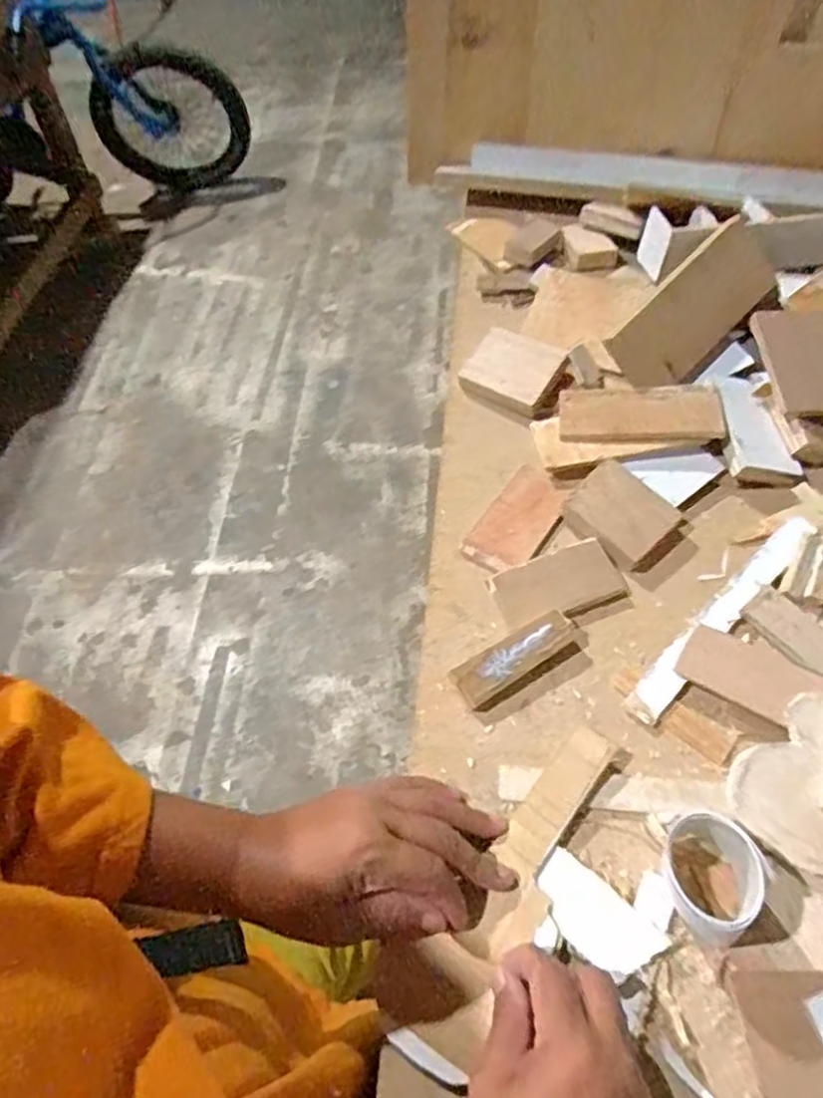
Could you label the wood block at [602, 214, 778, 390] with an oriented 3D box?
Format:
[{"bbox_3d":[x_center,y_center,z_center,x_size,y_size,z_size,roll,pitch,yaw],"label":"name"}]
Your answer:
[{"bbox_3d":[0.245,-0.208,0.589,0.156,0.076,0.023,-42,23,2],"label":"wood block"}]

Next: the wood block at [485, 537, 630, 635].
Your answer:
[{"bbox_3d":[0.106,0.027,0.491,0.092,0.015,0.049,-19,55,-9],"label":"wood block"}]

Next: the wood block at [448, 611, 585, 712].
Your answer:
[{"bbox_3d":[0.075,0.076,0.462,0.094,0.023,0.031,-26,57,-13],"label":"wood block"}]

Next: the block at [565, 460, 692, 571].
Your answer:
[{"bbox_3d":[0.162,-0.023,0.514,0.066,0.024,0.078,-40,61,-22],"label":"block"}]

